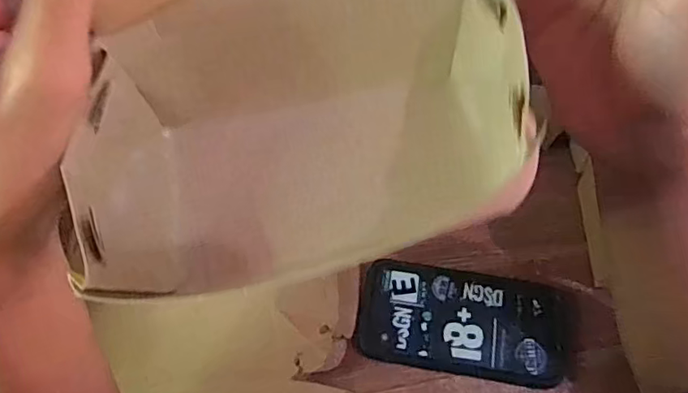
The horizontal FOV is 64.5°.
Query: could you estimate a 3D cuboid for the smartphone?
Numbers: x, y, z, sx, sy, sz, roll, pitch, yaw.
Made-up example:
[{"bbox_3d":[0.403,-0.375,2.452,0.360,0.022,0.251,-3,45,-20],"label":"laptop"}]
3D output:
[{"bbox_3d":[0.088,0.091,0.398,0.149,0.007,0.074,9,64,5],"label":"smartphone"}]

